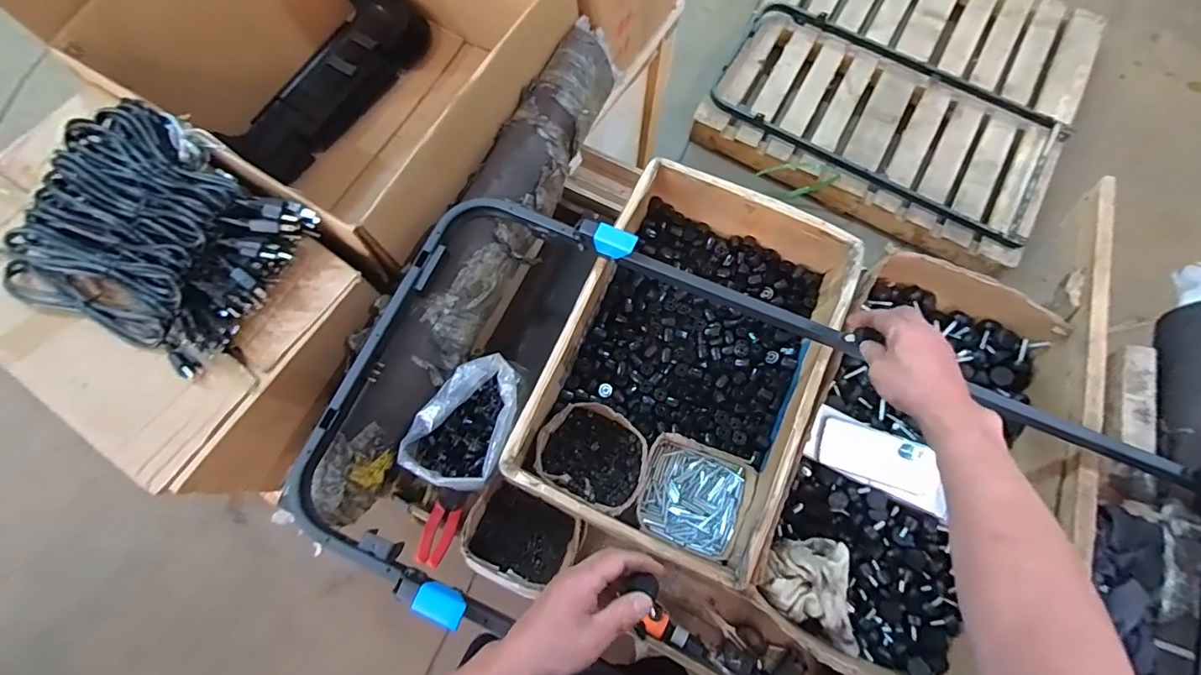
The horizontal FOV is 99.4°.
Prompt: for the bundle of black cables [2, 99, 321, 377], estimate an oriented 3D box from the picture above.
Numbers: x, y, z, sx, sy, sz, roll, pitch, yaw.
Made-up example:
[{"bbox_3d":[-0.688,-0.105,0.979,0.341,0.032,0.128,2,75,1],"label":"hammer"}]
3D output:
[{"bbox_3d":[-0.571,-0.120,0.649,0.313,0.085,0.284,32,76,10],"label":"bundle of black cables"}]

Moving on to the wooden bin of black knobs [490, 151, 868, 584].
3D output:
[{"bbox_3d":[0.132,0.027,0.761,0.341,0.145,0.529,24,75,8],"label":"wooden bin of black knobs"}]

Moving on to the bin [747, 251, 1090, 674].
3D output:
[{"bbox_3d":[0.448,0.174,0.728,0.342,0.132,0.586,25,75,8],"label":"bin"}]

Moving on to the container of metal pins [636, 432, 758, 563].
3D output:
[{"bbox_3d":[0.135,0.232,0.753,0.153,0.056,0.148,20,75,7],"label":"container of metal pins"}]

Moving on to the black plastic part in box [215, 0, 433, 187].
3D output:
[{"bbox_3d":[-0.523,-0.527,1.007,0.186,0.074,0.431,37,77,11],"label":"black plastic part in box"}]

